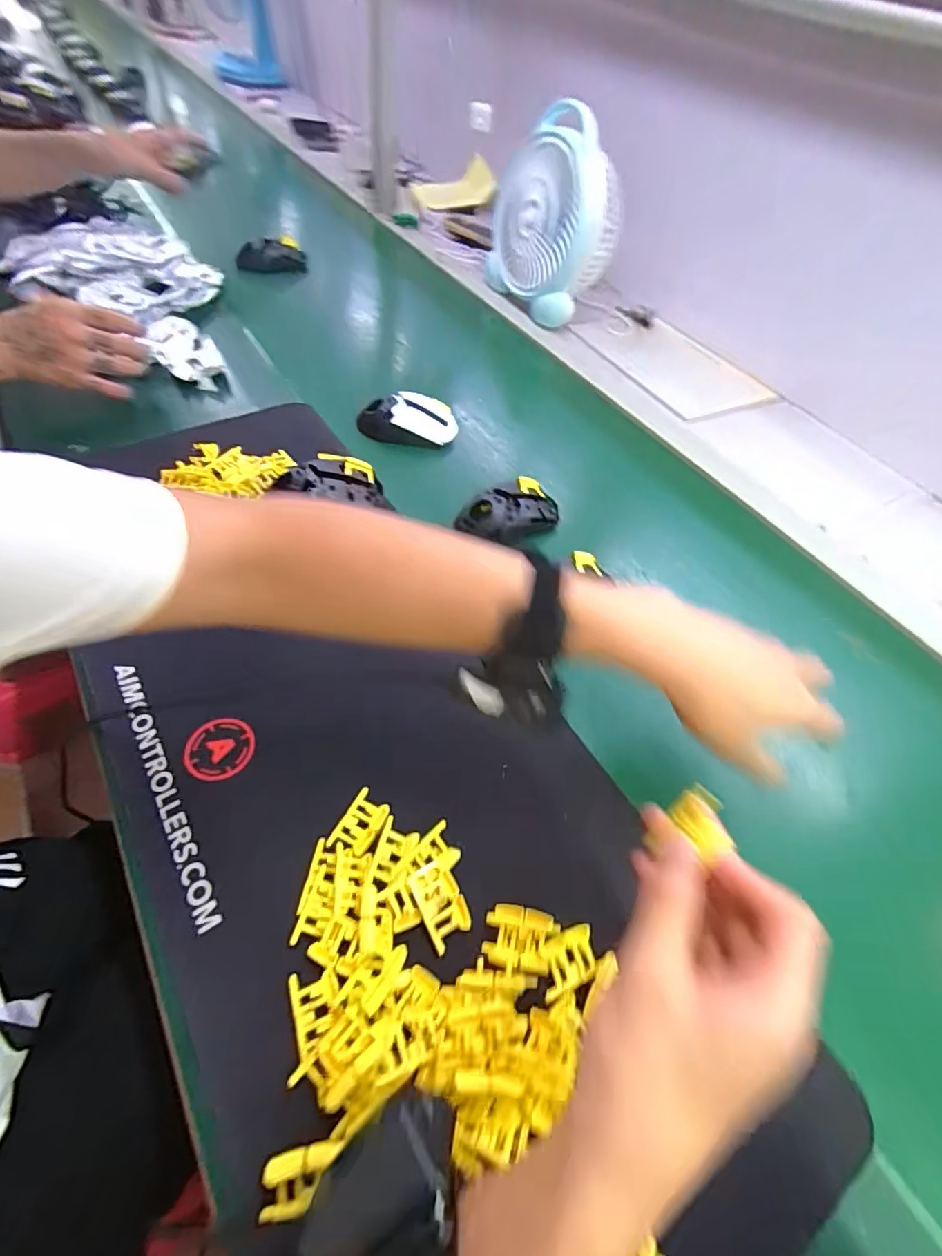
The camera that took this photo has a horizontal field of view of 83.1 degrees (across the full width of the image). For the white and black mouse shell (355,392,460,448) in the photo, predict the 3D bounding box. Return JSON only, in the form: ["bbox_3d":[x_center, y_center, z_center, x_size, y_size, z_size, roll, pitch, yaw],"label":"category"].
[{"bbox_3d":[-0.076,-0.255,0.648,0.114,0.043,0.048,7,52,-3],"label":"white and black mouse shell"}]

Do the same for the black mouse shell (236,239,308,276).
[{"bbox_3d":[-0.346,-0.637,0.914,0.119,0.052,0.032,0,53,-9],"label":"black mouse shell"}]

